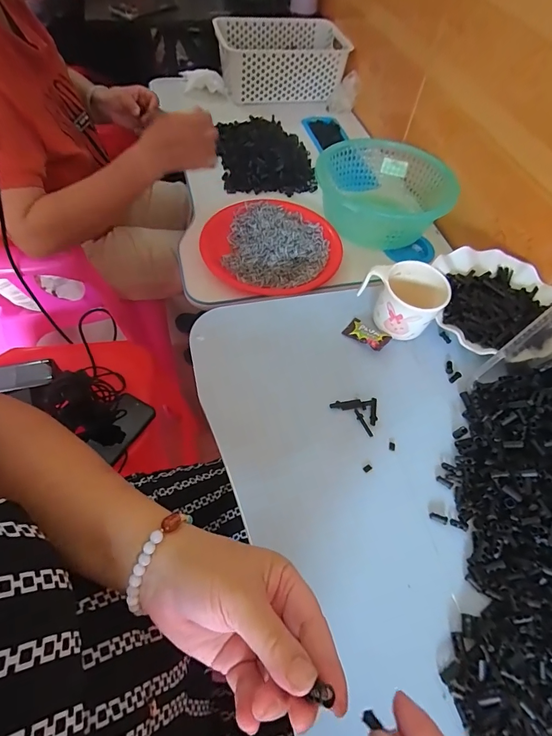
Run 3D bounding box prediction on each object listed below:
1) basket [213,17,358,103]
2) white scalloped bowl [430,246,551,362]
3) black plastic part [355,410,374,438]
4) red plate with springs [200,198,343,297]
[{"bbox_3d":[0.008,-0.738,0.932,0.287,0.116,0.218,-13,59,-12],"label":"basket"},{"bbox_3d":[0.294,-0.085,0.511,0.158,0.035,0.176,11,57,3],"label":"white scalloped bowl"},{"bbox_3d":[0.097,0.060,0.423,0.007,0.004,0.033,-23,62,-18],"label":"black plastic part"},{"bbox_3d":[-0.003,-0.206,0.641,0.223,0.031,0.224,2,57,-3],"label":"red plate with springs"}]

